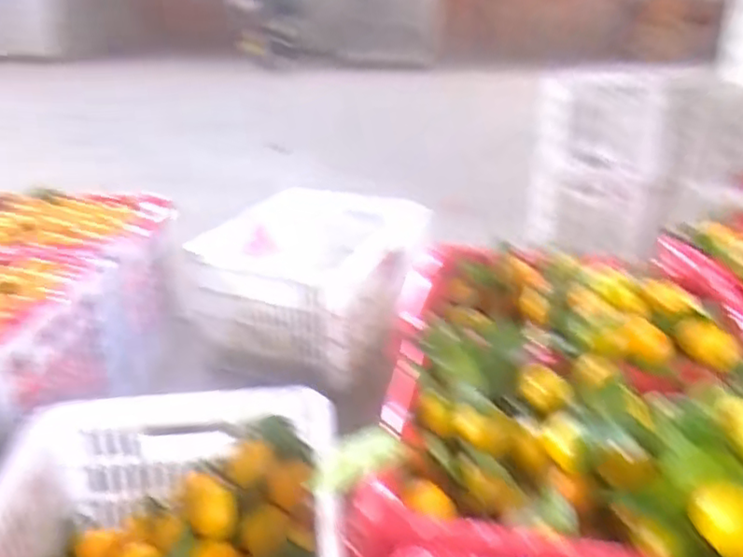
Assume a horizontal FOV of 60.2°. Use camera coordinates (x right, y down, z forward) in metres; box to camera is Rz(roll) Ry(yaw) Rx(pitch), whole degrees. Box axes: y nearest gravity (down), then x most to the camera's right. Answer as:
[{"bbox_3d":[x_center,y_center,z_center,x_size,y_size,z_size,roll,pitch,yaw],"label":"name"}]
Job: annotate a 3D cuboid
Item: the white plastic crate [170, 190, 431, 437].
[{"bbox_3d":[-0.147,0.009,1.481,0.453,0.268,0.507,6,26,12],"label":"white plastic crate"}]

